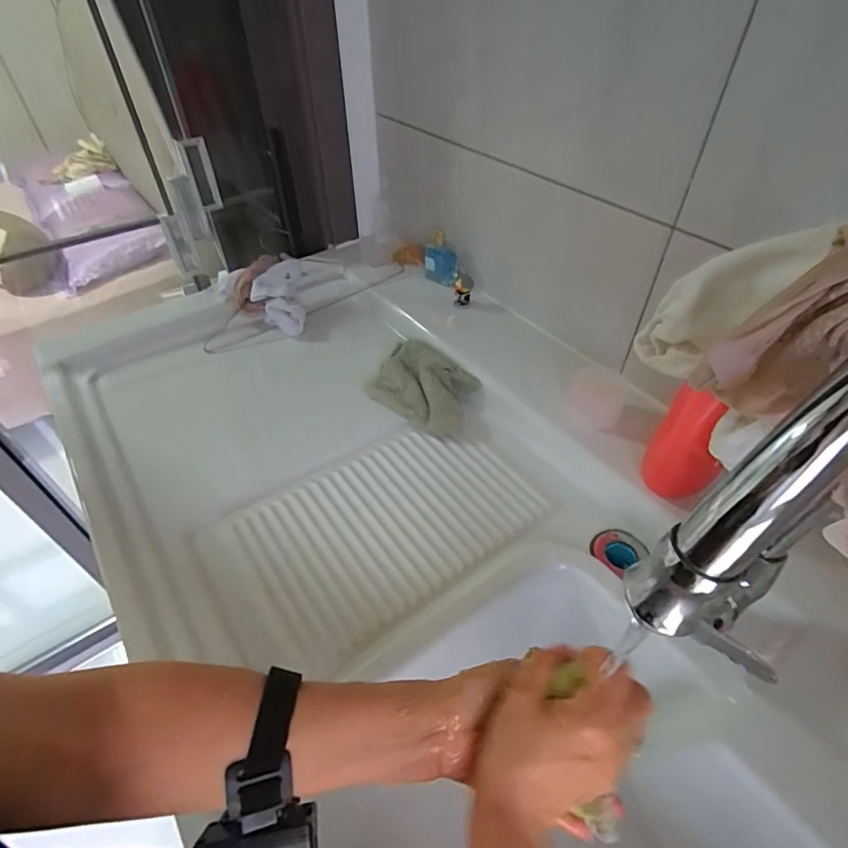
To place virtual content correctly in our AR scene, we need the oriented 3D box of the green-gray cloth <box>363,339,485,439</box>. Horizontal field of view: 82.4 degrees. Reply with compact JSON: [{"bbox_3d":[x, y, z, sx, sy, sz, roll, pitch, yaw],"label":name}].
[{"bbox_3d":[-0.005,-0.062,0.705,0.173,0.032,0.127,30,54,26],"label":"green-gray cloth"}]

